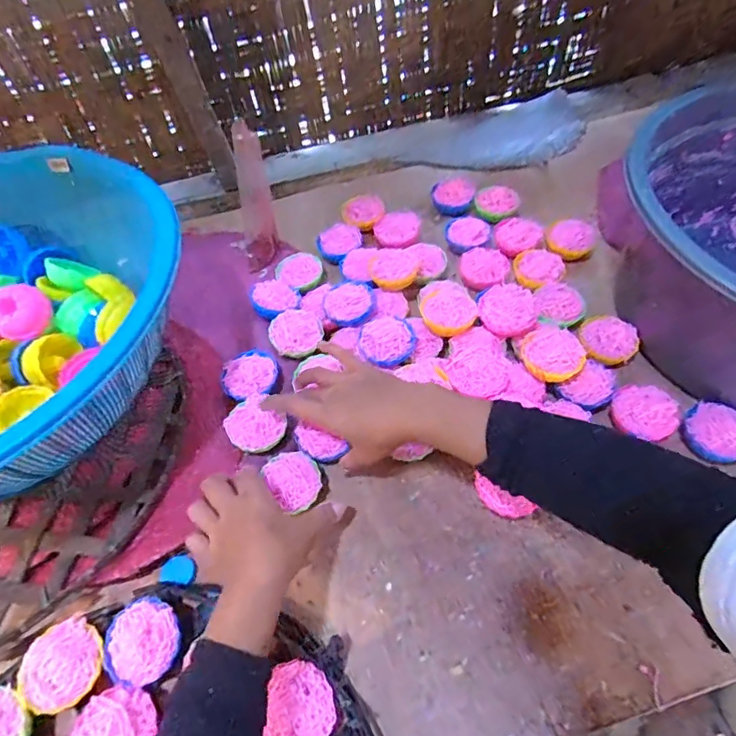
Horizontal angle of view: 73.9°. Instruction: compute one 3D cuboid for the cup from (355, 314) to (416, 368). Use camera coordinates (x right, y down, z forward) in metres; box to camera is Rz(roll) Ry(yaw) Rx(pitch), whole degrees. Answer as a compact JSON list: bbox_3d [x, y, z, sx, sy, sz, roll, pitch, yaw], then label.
[{"bbox_3d":[0.020,-0.027,0.536,0.061,0.031,0.054,-2,54,4],"label":"cup"}]

